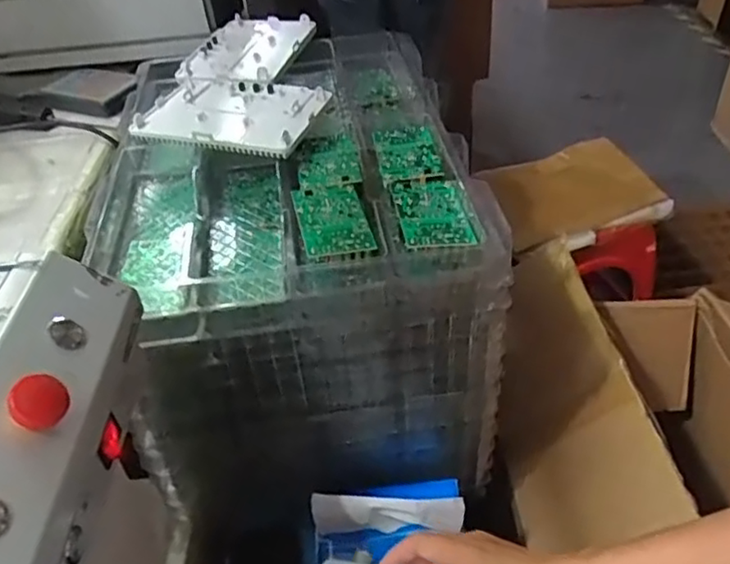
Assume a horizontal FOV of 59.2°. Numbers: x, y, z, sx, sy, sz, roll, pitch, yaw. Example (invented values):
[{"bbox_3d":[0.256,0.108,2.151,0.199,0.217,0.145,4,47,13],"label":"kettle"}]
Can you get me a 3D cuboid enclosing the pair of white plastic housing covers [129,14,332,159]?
[{"bbox_3d":[-0.134,-0.237,0.761,0.188,0.041,0.328,2,41,8],"label":"pair of white plastic housing covers"}]

